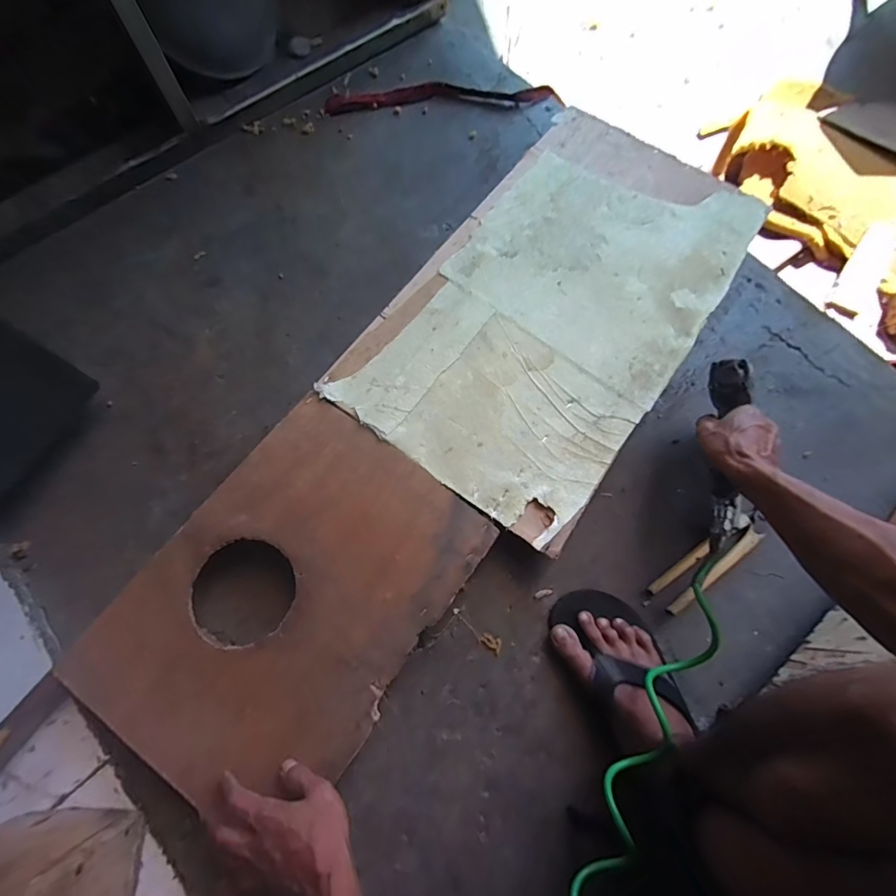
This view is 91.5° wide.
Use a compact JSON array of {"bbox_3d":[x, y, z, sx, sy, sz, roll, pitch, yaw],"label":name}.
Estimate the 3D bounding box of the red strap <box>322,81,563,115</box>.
[{"bbox_3d":[-0.004,-0.697,0.866,0.469,0.027,0.055,-3,79,-2],"label":"red strap"}]

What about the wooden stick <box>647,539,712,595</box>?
[{"bbox_3d":[0.320,0.164,0.597,0.109,0.017,0.012,-35,77,-11],"label":"wooden stick"}]

